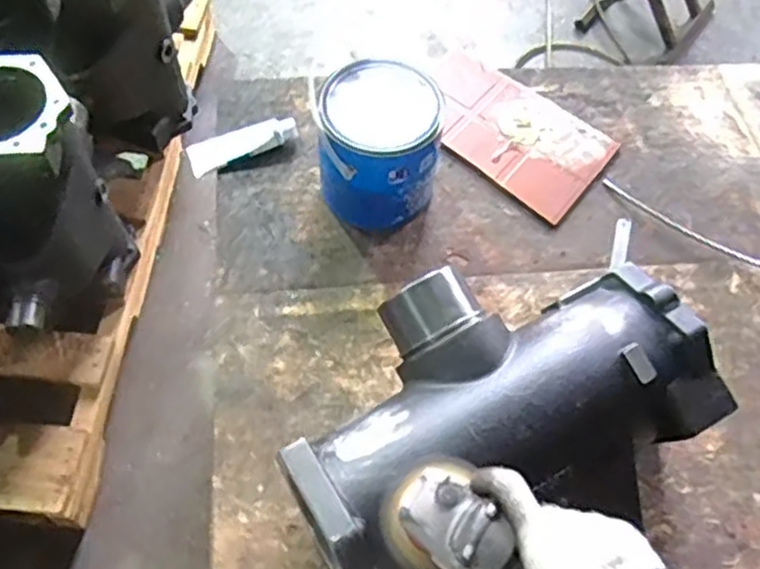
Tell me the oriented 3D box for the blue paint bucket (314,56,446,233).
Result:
[{"bbox_3d":[-0.004,-0.173,0.951,0.141,0.160,0.154,1,61,-1],"label":"blue paint bucket"}]

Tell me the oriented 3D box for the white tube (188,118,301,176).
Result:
[{"bbox_3d":[-0.194,-0.201,1.034,0.155,0.026,0.053,-25,65,-14],"label":"white tube"}]

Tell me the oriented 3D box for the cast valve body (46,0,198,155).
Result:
[{"bbox_3d":[-0.481,-0.479,1.371,0.191,0.396,0.317,7,60,0],"label":"cast valve body"}]

